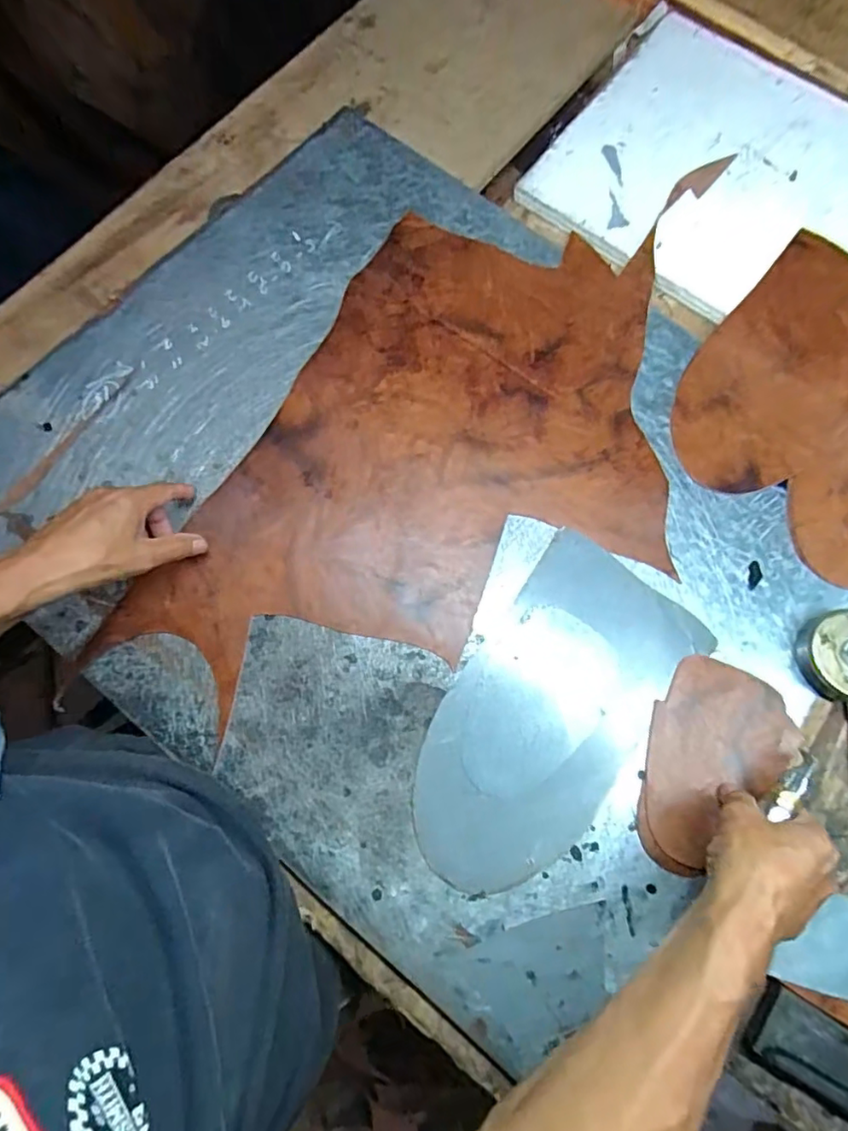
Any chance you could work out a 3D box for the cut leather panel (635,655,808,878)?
[{"bbox_3d":[0.232,0.162,0.471,0.104,0.018,0.171,37,79,7],"label":"cut leather panel"}]

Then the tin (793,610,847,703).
[{"bbox_3d":[0.366,0.078,0.494,0.067,0.033,0.071,-27,79,-6],"label":"tin"}]

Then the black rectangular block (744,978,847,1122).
[{"bbox_3d":[0.323,0.389,0.434,0.156,0.015,0.057,32,79,6],"label":"black rectangular block"}]

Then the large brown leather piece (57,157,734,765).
[{"bbox_3d":[0.032,-0.092,0.541,0.375,0.009,0.581,30,76,6],"label":"large brown leather piece"}]

